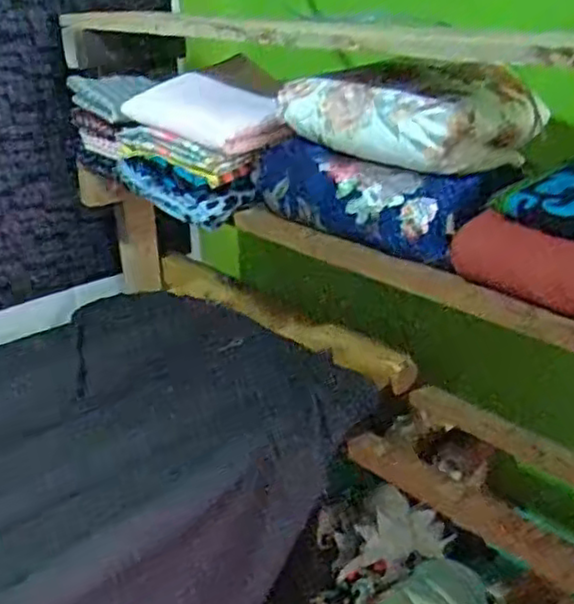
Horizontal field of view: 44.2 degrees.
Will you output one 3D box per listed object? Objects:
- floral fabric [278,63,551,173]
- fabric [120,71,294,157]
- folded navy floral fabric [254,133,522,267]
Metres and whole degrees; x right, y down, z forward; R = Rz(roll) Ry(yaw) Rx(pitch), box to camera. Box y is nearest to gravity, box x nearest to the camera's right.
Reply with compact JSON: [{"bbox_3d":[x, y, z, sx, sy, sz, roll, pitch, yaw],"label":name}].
[{"bbox_3d":[0.144,-0.222,0.822,0.229,0.084,0.206,21,31,40],"label":"floral fabric"},{"bbox_3d":[-0.104,-0.240,0.911,0.113,0.031,0.246,-42,47,-16],"label":"fabric"},{"bbox_3d":[0.095,-0.123,0.803,0.120,0.084,0.299,-21,31,-40],"label":"folded navy floral fabric"}]

